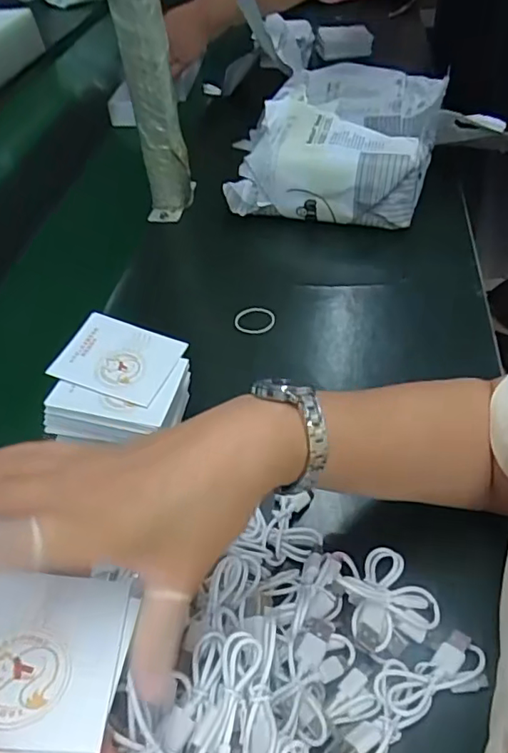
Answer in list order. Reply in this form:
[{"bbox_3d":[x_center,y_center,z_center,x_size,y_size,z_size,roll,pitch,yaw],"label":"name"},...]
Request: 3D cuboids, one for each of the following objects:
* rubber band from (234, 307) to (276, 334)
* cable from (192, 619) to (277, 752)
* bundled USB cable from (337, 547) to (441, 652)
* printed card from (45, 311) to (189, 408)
[{"bbox_3d":[0.001,-0.057,0.554,0.041,0.005,0.034,-6,47,-1],"label":"rubber band"},{"bbox_3d":[-0.007,0.155,0.254,0.034,0.013,0.080,3,47,7],"label":"cable"},{"bbox_3d":[0.081,0.135,0.342,0.057,0.026,0.058,-2,47,2],"label":"bundled USB cable"},{"bbox_3d":[-0.110,-0.016,0.449,0.089,0.004,0.073,19,54,11],"label":"printed card"}]

